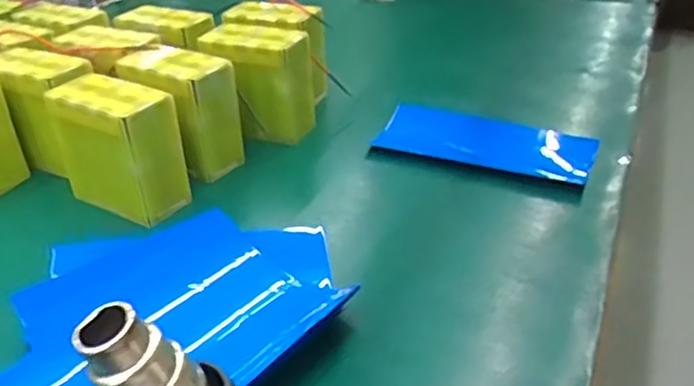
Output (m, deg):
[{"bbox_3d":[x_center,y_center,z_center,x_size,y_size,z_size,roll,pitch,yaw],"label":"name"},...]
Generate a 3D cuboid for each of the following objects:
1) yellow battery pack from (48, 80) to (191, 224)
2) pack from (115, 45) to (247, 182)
[{"bbox_3d":[-0.277,-0.055,0.771,0.143,0.142,0.076,15,36,26],"label":"yellow battery pack"},{"bbox_3d":[-0.223,-0.106,0.847,0.137,0.143,0.090,17,37,28],"label":"pack"}]

